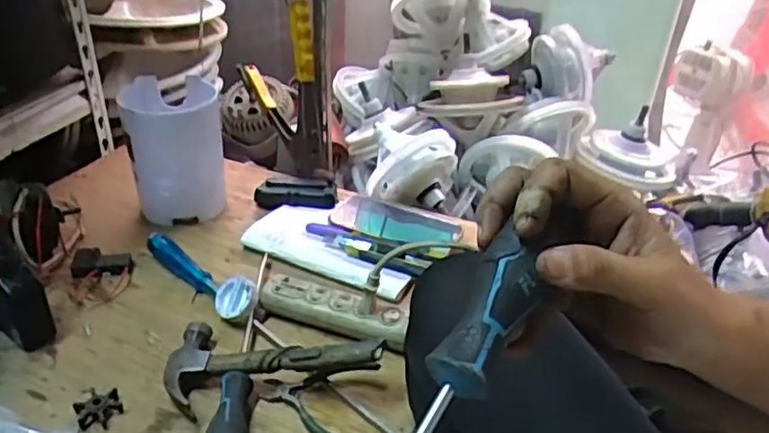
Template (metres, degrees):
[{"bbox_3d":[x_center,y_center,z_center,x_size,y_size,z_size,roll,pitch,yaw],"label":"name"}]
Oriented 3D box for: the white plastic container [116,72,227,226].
[{"bbox_3d":[-0.269,-0.088,0.832,0.113,0.166,0.109,-9,34,-18],"label":"white plastic container"}]

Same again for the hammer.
[{"bbox_3d":[-0.103,0.134,0.591,0.204,0.026,0.103,-5,31,10],"label":"hammer"}]

